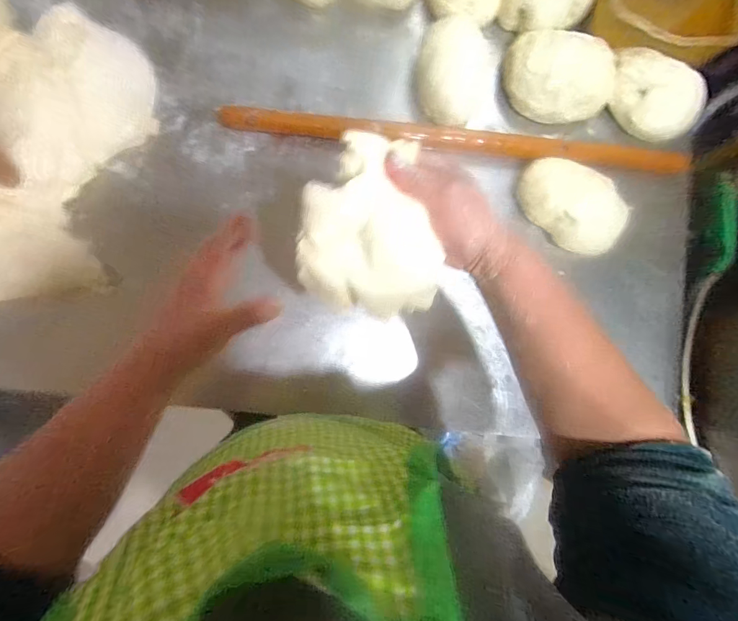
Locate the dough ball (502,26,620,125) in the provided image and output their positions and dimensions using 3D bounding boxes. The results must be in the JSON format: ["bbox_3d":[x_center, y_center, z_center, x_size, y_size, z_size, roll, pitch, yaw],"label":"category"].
[{"bbox_3d":[0.278,-0.336,0.538,0.161,0.076,0.100,20,84,-5],"label":"dough ball"}]

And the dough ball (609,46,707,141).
[{"bbox_3d":[0.425,-0.320,0.547,0.152,0.052,0.087,38,83,-3],"label":"dough ball"}]

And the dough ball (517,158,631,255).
[{"bbox_3d":[0.303,-0.154,0.553,0.170,0.060,0.095,31,84,-3],"label":"dough ball"}]

